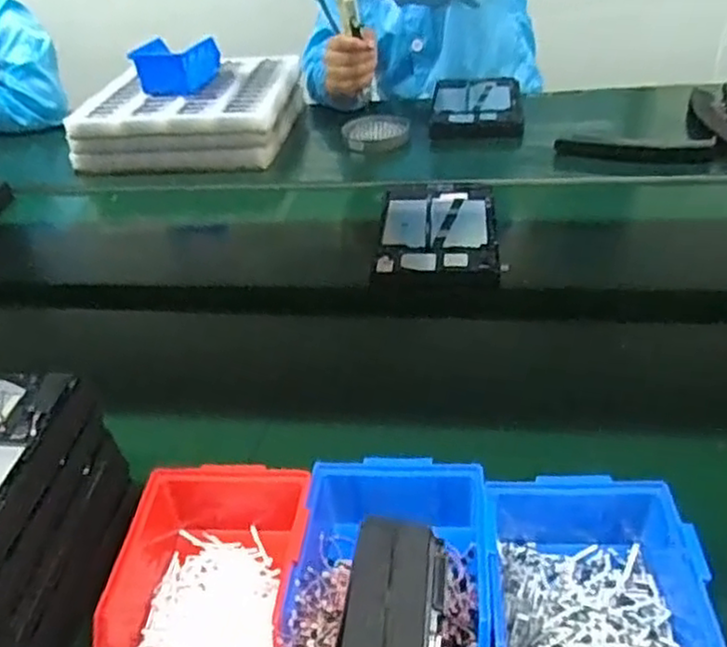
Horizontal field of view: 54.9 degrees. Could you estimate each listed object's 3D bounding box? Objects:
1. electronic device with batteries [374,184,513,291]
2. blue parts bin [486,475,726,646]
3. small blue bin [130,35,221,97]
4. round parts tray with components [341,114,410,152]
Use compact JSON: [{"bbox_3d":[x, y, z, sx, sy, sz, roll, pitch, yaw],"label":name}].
[{"bbox_3d":[0.099,-0.125,0.916,0.152,0.026,0.233,1,36,9],"label":"electronic device with batteries"},{"bbox_3d":[0.142,0.165,0.445,0.125,0.066,0.151,-1,35,7],"label":"blue parts bin"},{"bbox_3d":[-0.326,-0.447,1.224,0.108,0.078,0.130,10,38,20],"label":"small blue bin"},{"bbox_3d":[0.021,-0.329,1.205,0.111,0.029,0.092,-8,35,-4],"label":"round parts tray with components"}]

